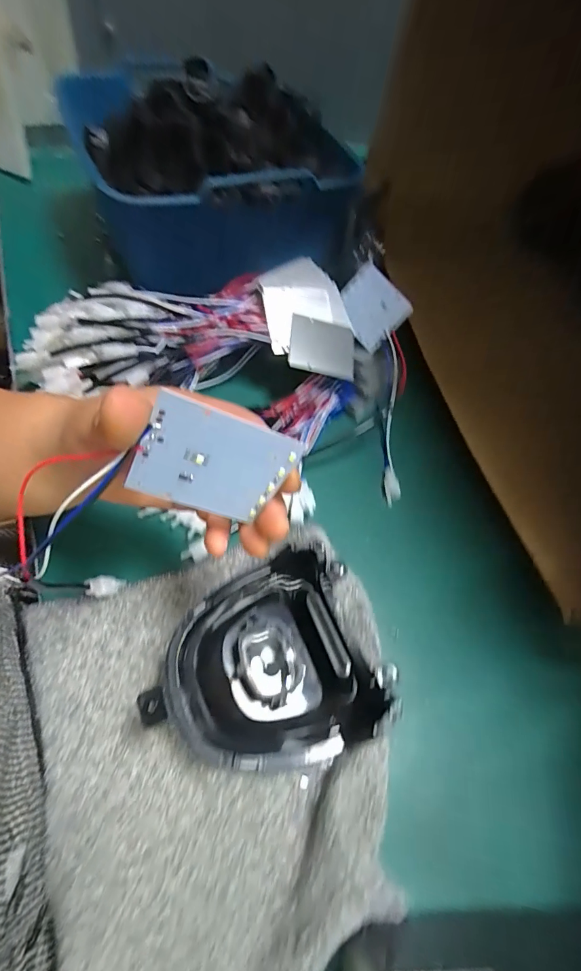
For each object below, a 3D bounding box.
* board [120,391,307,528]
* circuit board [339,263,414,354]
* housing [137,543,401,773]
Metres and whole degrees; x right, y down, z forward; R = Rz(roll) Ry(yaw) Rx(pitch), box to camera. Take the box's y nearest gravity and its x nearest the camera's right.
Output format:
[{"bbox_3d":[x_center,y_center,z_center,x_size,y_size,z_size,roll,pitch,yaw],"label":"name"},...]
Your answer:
[{"bbox_3d":[-0.037,-0.010,0.202,0.066,0.060,0.004,19,39,-22],"label":"board"},{"bbox_3d":[0.087,-0.196,0.463,0.074,0.062,0.011,50,24,7],"label":"circuit board"},{"bbox_3d":[-0.017,0.127,0.289,0.162,0.047,0.131,-21,63,-20],"label":"housing"}]

